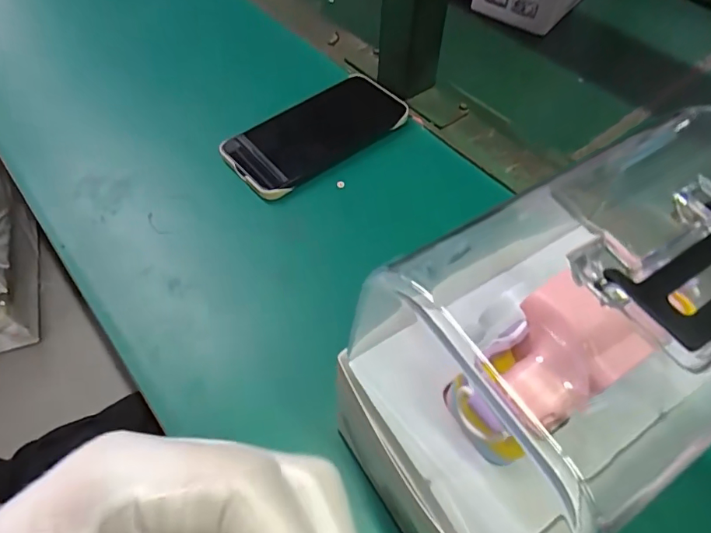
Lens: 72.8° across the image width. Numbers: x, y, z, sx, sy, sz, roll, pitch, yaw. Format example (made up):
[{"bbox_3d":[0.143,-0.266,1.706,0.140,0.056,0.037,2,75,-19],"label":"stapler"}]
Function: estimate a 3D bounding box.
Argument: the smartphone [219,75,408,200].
[{"bbox_3d":[-0.032,-0.118,0.416,0.157,0.011,0.075,-35,60,-23],"label":"smartphone"}]

